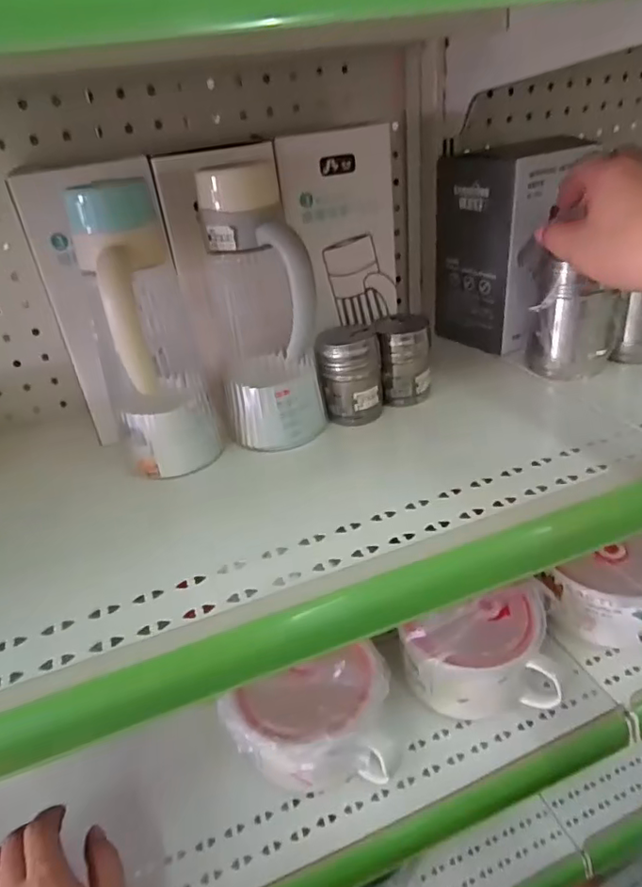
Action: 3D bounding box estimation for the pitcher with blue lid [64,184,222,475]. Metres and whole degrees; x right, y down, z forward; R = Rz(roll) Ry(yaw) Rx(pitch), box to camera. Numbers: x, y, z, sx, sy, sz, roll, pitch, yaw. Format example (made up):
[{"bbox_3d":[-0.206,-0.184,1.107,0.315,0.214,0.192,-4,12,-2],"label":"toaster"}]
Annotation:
[{"bbox_3d":[-0.121,-0.071,0.397,0.074,0.192,0.086,-15,33,-13],"label":"pitcher with blue lid"}]

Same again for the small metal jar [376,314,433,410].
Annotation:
[{"bbox_3d":[0.075,-0.072,0.488,0.045,0.068,0.049,1,33,11],"label":"small metal jar"}]

